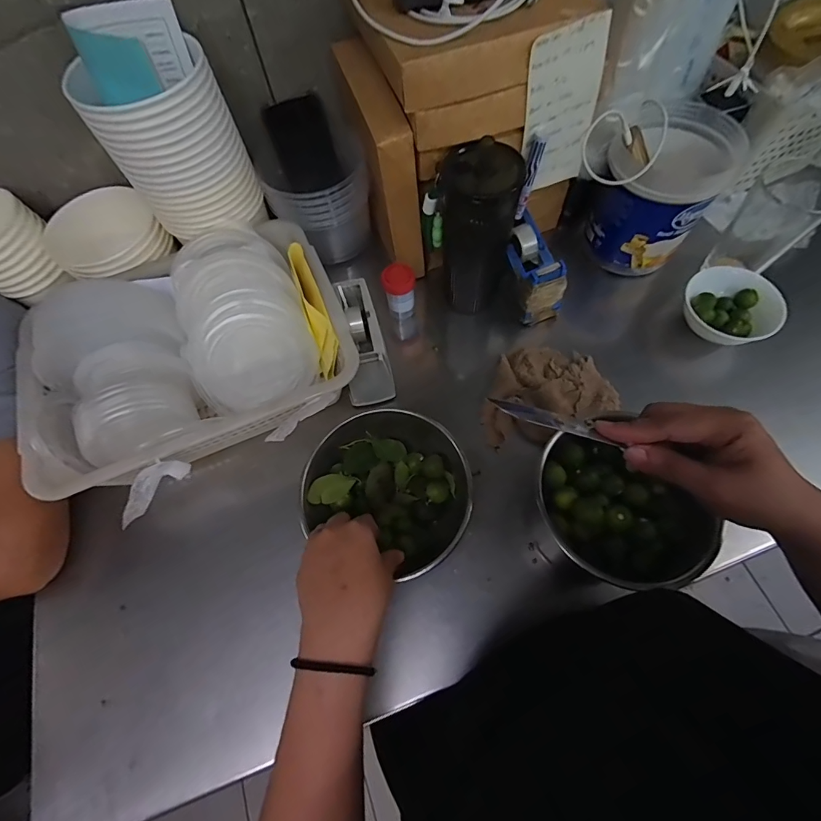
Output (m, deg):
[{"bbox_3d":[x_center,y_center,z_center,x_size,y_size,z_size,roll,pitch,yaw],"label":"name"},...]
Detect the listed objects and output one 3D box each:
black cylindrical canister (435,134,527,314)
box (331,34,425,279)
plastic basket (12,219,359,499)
[{"bbox_3d":[0.082,-0.220,0.507,0.090,0.221,0.075,8,67,7],"label":"black cylindrical canister"},{"bbox_3d":[-0.037,-0.316,0.529,0.041,0.183,0.192,-19,67,-5],"label":"box"},{"bbox_3d":[-0.248,-0.066,0.465,0.338,0.118,0.234,-23,67,-7],"label":"plastic basket"}]

